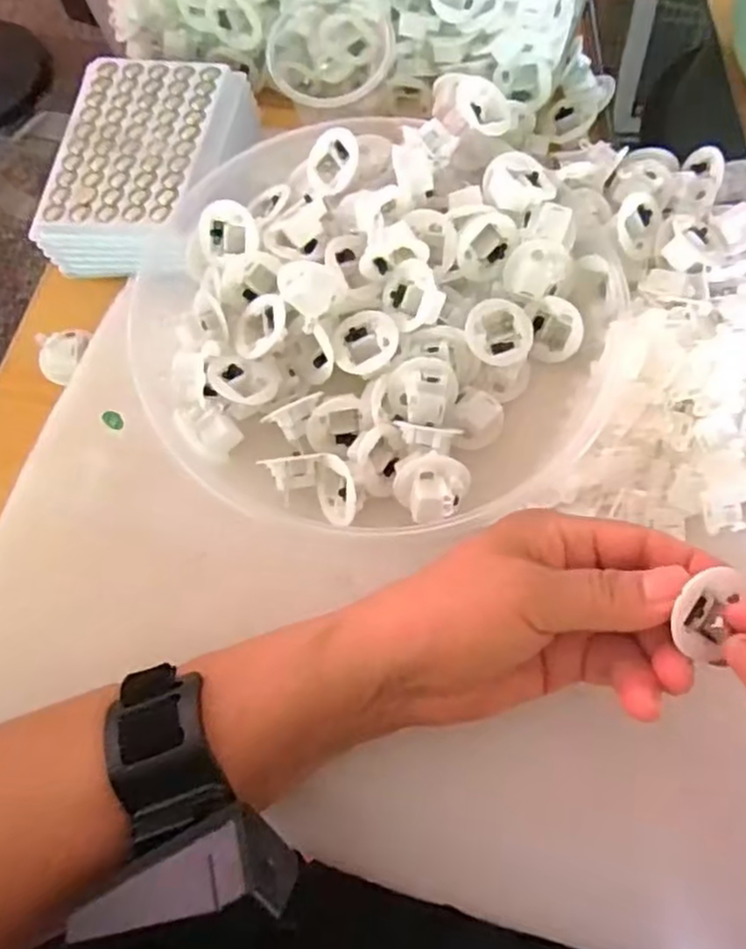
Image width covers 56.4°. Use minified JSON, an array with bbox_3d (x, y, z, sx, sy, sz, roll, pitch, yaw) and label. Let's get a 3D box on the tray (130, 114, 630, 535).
[{"bbox_3d":[0.003,-0.079,0.341,0.222,0.052,0.208,-1,68,2],"label":"tray"}]

